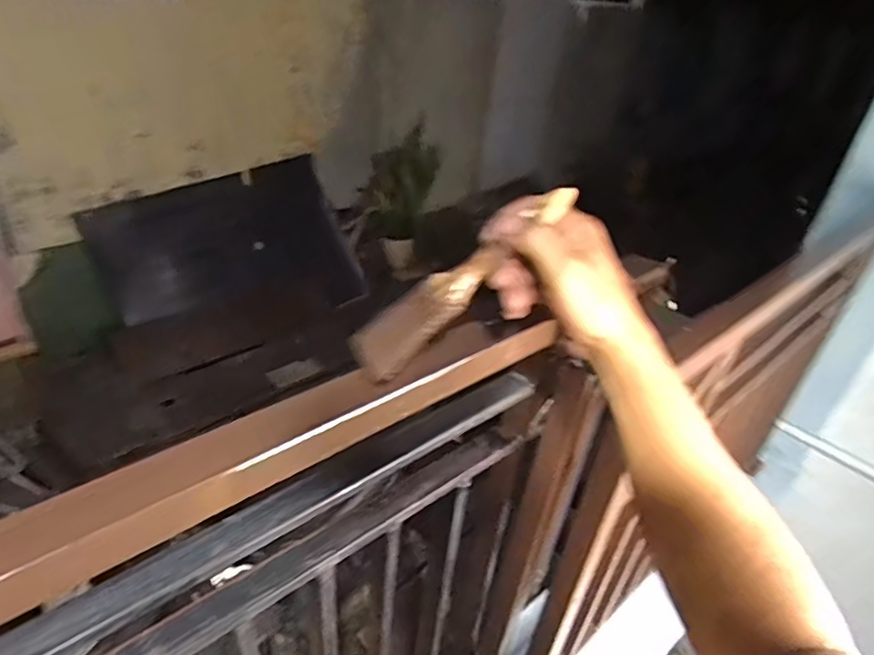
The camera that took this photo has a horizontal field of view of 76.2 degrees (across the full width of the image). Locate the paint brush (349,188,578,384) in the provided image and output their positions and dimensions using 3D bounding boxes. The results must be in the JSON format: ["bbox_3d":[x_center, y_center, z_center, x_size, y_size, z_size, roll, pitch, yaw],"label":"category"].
[{"bbox_3d":[0.017,-0.032,0.397,0.041,0.191,0.008,52,11,7],"label":"paint brush"}]

